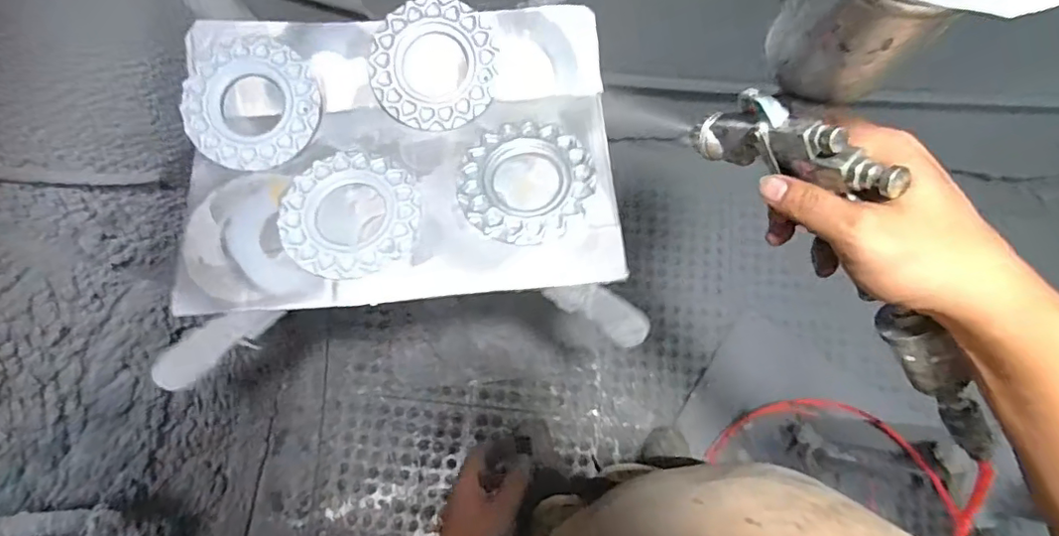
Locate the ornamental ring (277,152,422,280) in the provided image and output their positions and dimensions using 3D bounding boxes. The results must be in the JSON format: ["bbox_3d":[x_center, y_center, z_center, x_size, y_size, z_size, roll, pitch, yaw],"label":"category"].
[{"bbox_3d":[-0.214,-0.066,0.656,0.170,0.024,0.154,28,79,5],"label":"ornamental ring"}]

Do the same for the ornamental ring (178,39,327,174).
[{"bbox_3d":[-0.345,-0.203,0.687,0.162,0.016,0.157,0,78,0],"label":"ornamental ring"}]

